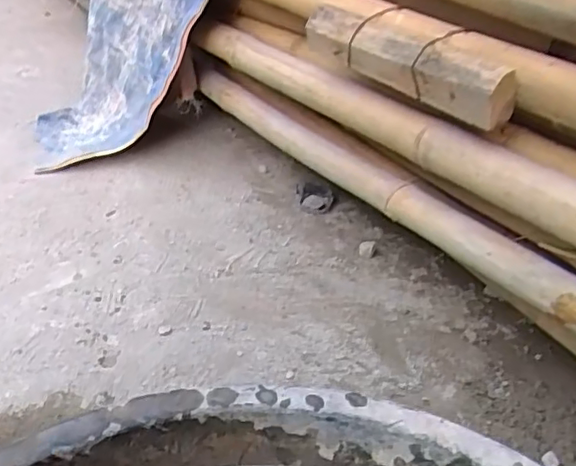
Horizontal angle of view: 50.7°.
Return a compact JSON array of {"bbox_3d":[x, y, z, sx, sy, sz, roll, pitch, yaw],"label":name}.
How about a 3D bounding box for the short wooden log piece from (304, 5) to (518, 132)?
[{"bbox_3d":[0.113,-0.202,0.687,0.035,0.065,0.342,-23,46,-29],"label":"short wooden log piece"}]

